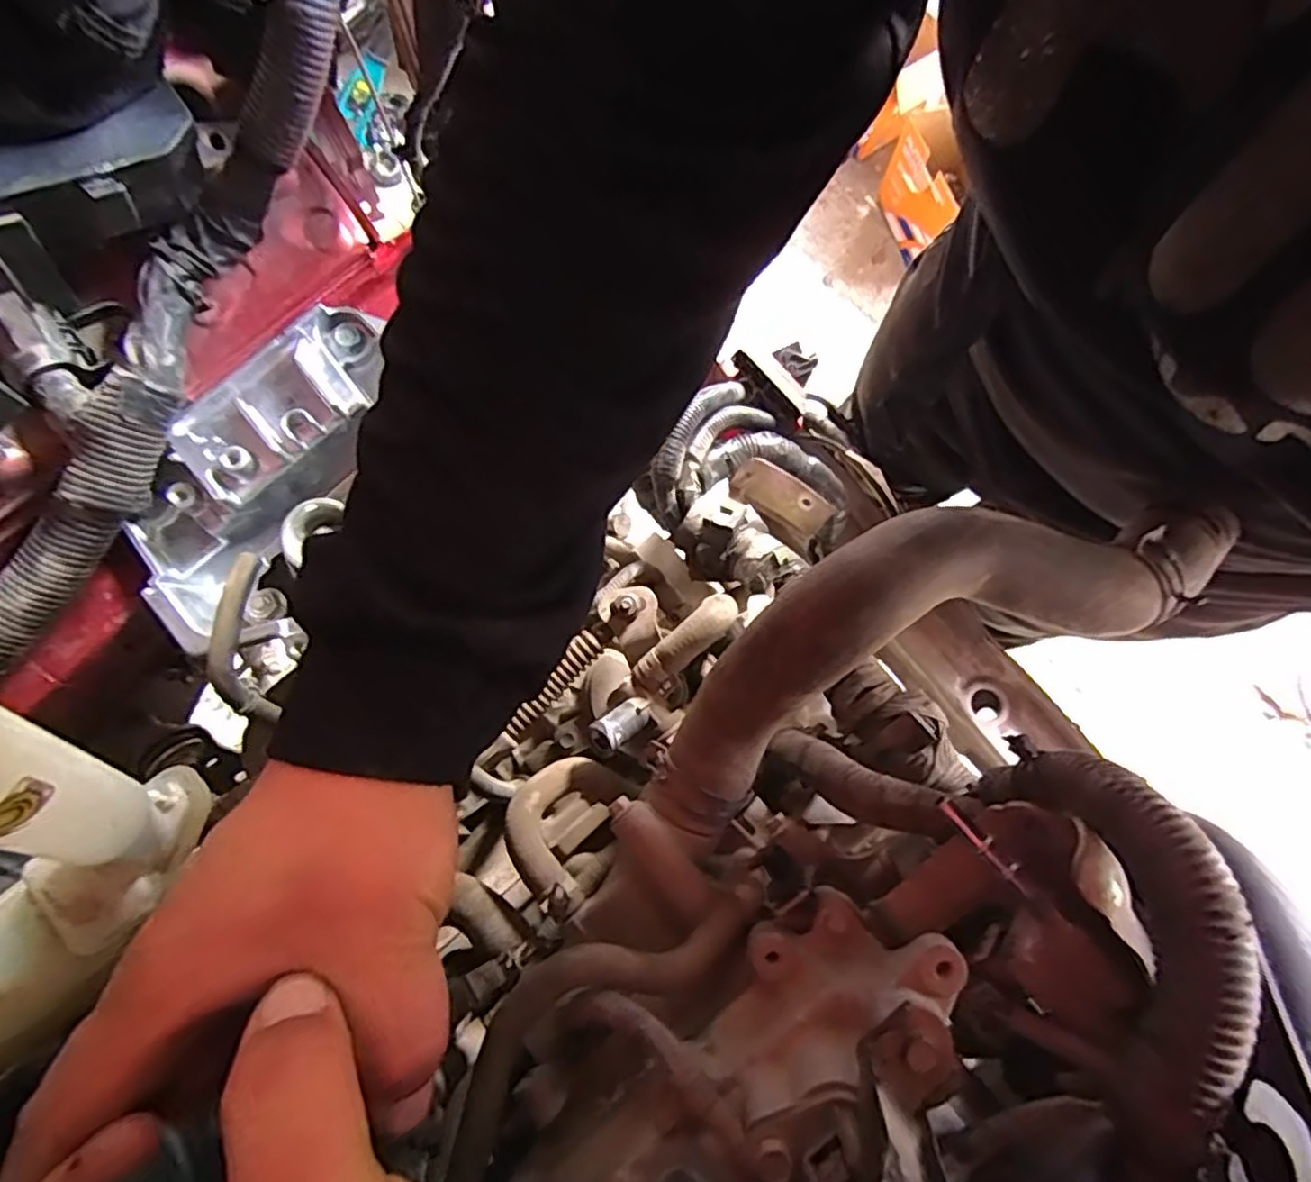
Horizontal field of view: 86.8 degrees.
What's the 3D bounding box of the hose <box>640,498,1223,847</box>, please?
[{"bbox_3d":[0.124,0.015,0.319,0.291,0.075,0.089,-26,79,-6],"label":"hose"}]

